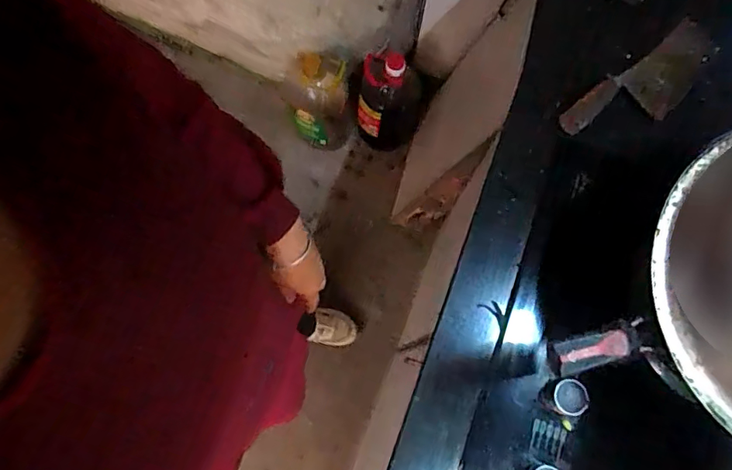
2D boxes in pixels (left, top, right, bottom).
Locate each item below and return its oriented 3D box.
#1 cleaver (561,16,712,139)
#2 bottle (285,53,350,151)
[{"bbox_3d":[0.386,-0.208,0.671,0.276,0.035,0.092,-39,80,-11],"label":"cleaver"},{"bbox_3d":[-0.131,-0.362,1.364,0.153,0.312,0.150,0,75,-2],"label":"bottle"}]

